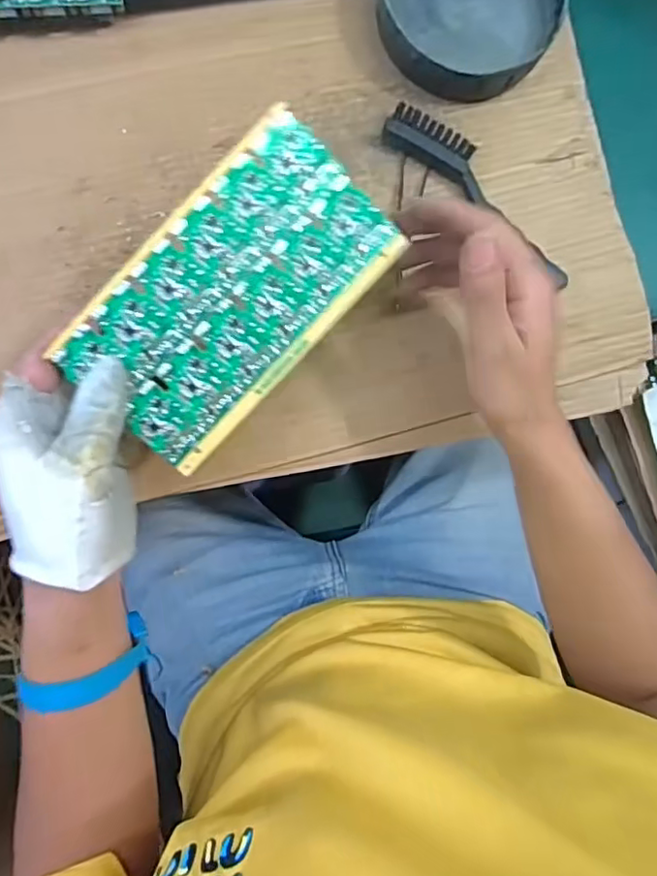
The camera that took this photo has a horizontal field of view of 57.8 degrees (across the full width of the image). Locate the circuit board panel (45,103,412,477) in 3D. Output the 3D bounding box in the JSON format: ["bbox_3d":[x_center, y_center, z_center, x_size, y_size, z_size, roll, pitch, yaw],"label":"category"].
[{"bbox_3d":[-0.050,-0.075,0.317,0.097,0.004,0.173,43,90,-17],"label":"circuit board panel"}]

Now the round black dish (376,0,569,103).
[{"bbox_3d":[0.101,-0.315,0.431,0.128,0.032,0.133,1,83,-6],"label":"round black dish"}]

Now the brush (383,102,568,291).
[{"bbox_3d":[0.113,-0.178,0.425,0.170,0.018,0.039,40,81,0],"label":"brush"}]

